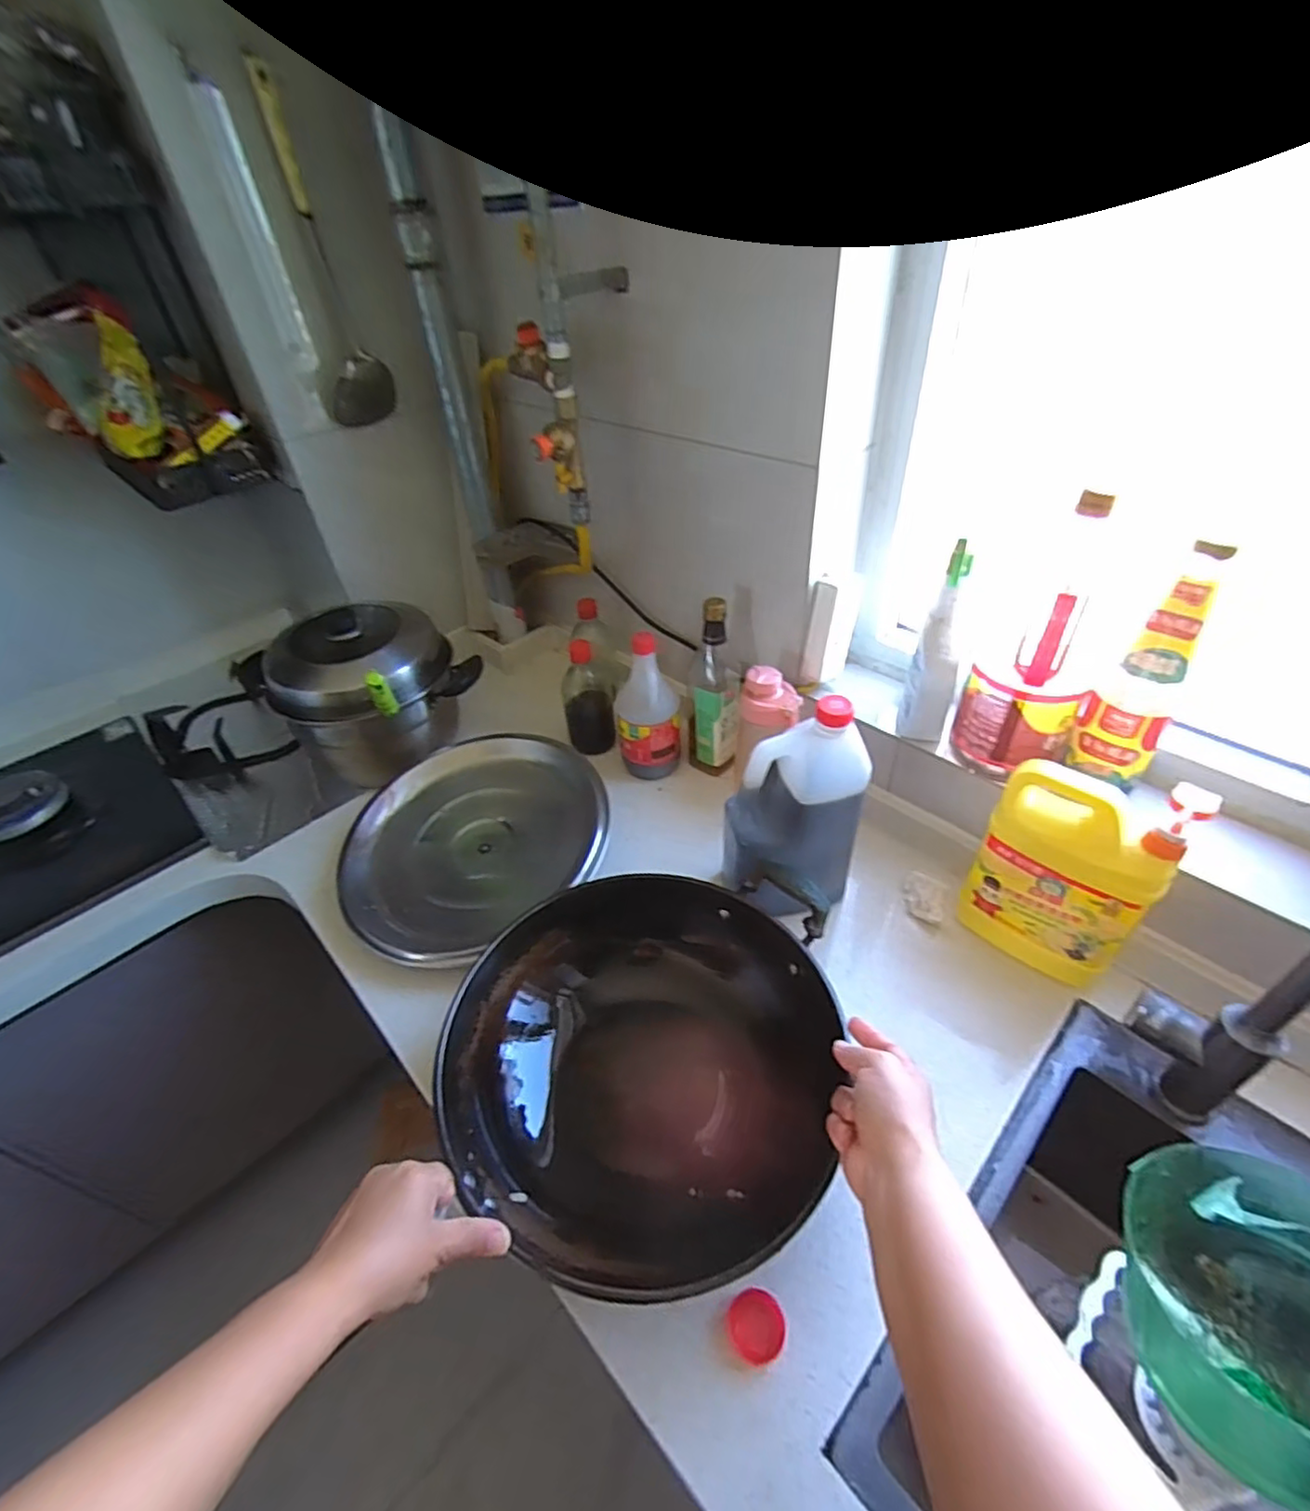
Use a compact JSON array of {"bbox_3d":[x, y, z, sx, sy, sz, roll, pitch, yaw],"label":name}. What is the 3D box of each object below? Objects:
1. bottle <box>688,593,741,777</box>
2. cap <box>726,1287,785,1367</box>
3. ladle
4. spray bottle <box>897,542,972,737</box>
[{"bbox_3d":[0.079,-0.092,0.869,0.066,0.256,0.077,-4,42,0],"label":"bottle"},{"bbox_3d":[0.074,0.416,0.469,0.041,0.013,0.038,-2,42,2],"label":"cap"},{"bbox_3d":[-0.420,-0.610,0.812,0.094,0.350,0.068,-17,43,-14],"label":"ladle"},{"bbox_3d":[0.307,-0.111,0.692,0.051,0.209,0.052,15,45,20],"label":"spray bottle"}]

